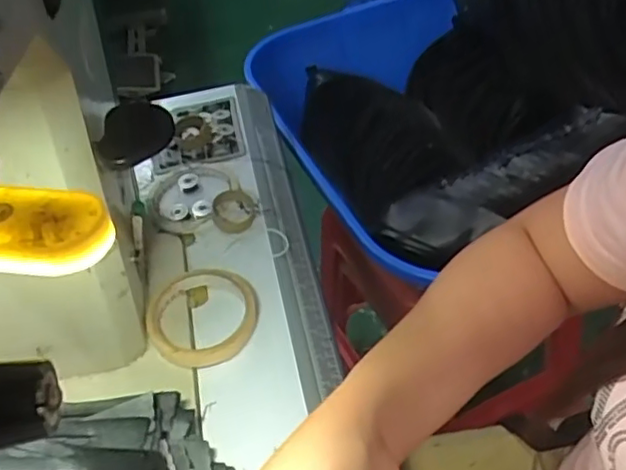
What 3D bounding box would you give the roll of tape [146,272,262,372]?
[{"bbox_3d":[-0.088,0.063,0.510,0.088,0.015,0.087,-4,47,4],"label":"roll of tape"}]

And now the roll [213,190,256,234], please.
[{"bbox_3d":[-0.074,-0.023,0.589,0.039,0.019,0.045,-11,46,-2],"label":"roll"}]

